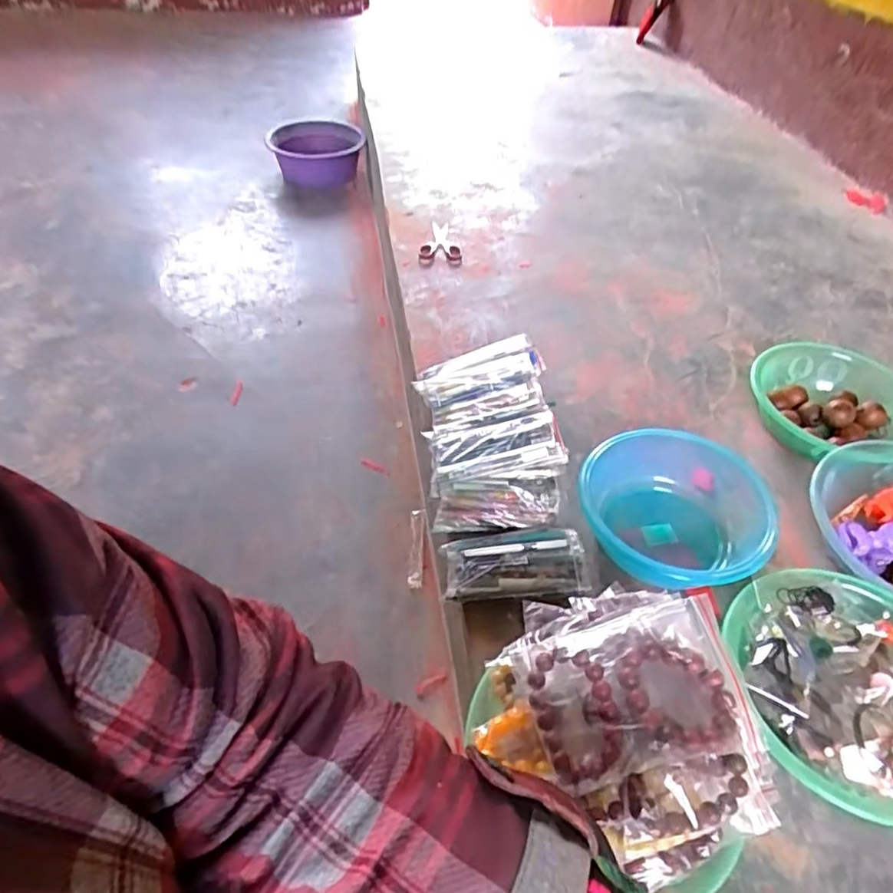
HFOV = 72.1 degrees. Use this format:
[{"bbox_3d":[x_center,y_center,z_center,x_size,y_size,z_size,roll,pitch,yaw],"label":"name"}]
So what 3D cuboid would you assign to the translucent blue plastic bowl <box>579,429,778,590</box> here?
[{"bbox_3d":[0.273,0.073,0.749,0.213,0.090,0.230,14,49,9],"label":"translucent blue plastic bowl"}]

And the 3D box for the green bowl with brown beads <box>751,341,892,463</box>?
[{"bbox_3d":[0.559,-0.059,0.889,0.224,0.080,0.204,2,48,-2],"label":"green bowl with brown beads"}]

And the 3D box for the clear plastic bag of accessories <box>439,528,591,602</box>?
[{"bbox_3d":[0.079,0.134,0.707,0.161,0.028,0.076,-2,48,-5],"label":"clear plastic bag of accessories"}]

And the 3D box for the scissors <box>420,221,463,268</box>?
[{"bbox_3d":[-0.017,-0.413,1.204,0.077,0.018,0.157,-1,48,-5],"label":"scissors"}]

